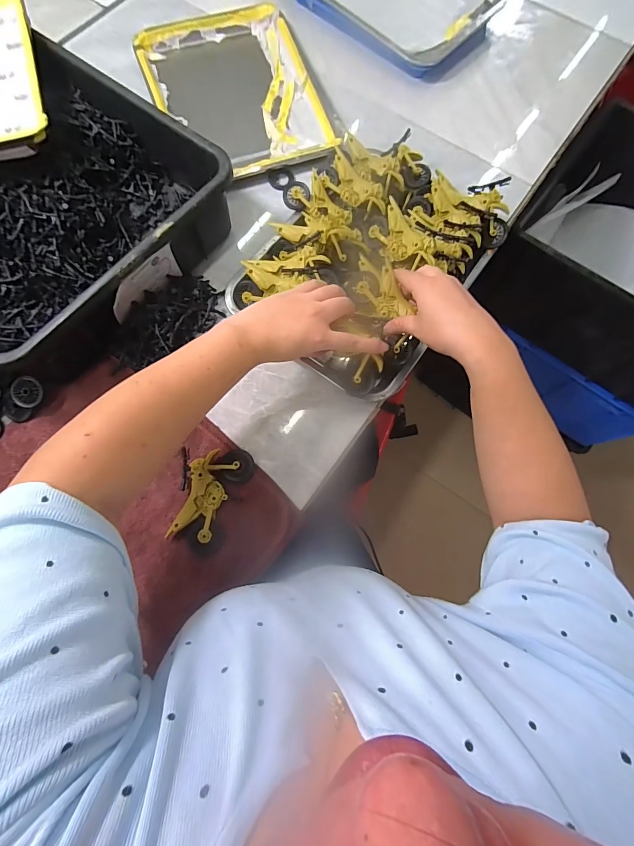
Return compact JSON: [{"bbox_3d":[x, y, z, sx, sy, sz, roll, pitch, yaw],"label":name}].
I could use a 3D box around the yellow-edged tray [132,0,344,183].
[{"bbox_3d":[-0.128,-0.543,0.599,0.254,0.030,0.349,-19,75,-7],"label":"yellow-edged tray"}]

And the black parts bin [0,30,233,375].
[{"bbox_3d":[-0.408,-0.329,0.482,0.537,0.095,0.377,37,76,9],"label":"black parts bin"}]

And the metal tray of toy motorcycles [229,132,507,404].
[{"bbox_3d":[0.067,-0.231,0.477,0.277,0.066,0.333,39,77,9],"label":"metal tray of toy motorcycles"}]

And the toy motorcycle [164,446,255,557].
[{"bbox_3d":[-0.122,0.087,0.414,0.075,0.026,0.118,9,74,1],"label":"toy motorcycle"}]

